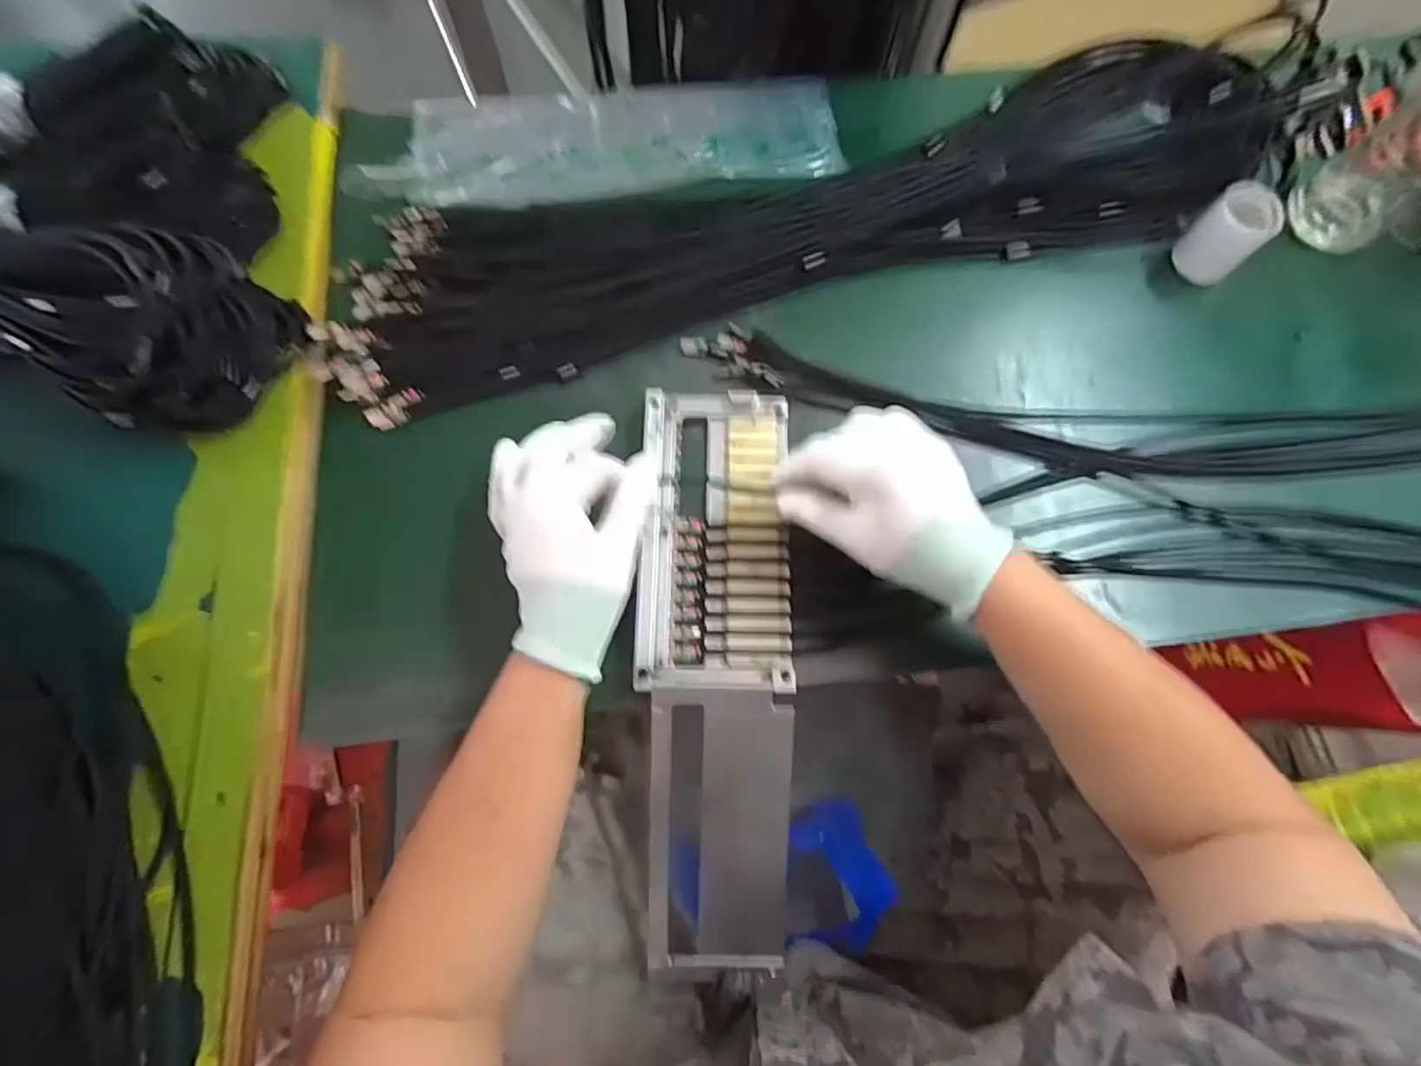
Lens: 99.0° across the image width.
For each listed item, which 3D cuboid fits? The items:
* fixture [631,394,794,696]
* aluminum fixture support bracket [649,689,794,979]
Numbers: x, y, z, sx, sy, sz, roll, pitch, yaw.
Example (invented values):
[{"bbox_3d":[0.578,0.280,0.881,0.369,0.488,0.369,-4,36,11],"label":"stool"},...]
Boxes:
[{"bbox_3d":[0.004,-0.001,0.404,0.098,0.017,0.200,2,74,-1],"label":"fixture"},{"bbox_3d":[0.006,0.193,0.391,0.089,0.020,0.192,-1,100,-2],"label":"aluminum fixture support bracket"}]

